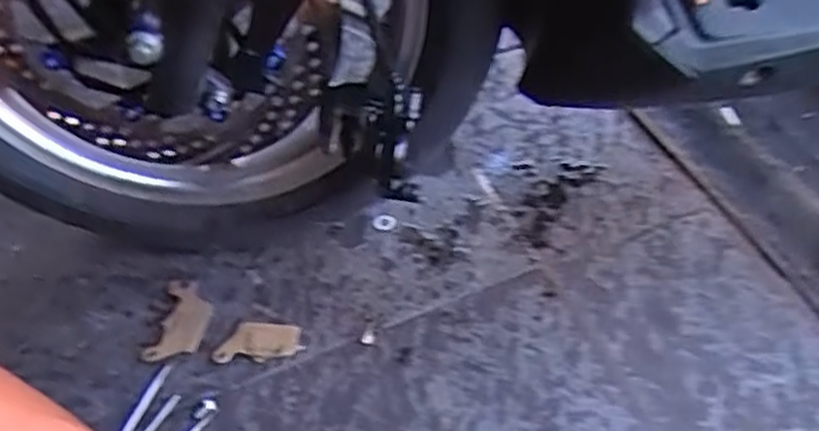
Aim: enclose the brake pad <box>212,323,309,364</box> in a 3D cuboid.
[{"bbox_3d":[-0.129,0.107,0.653,0.073,0.008,0.034,0,49,-3],"label":"brake pad"}]

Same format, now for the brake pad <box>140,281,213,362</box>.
[{"bbox_3d":[-0.199,0.093,0.667,0.045,0.008,0.078,8,49,4],"label":"brake pad"}]

